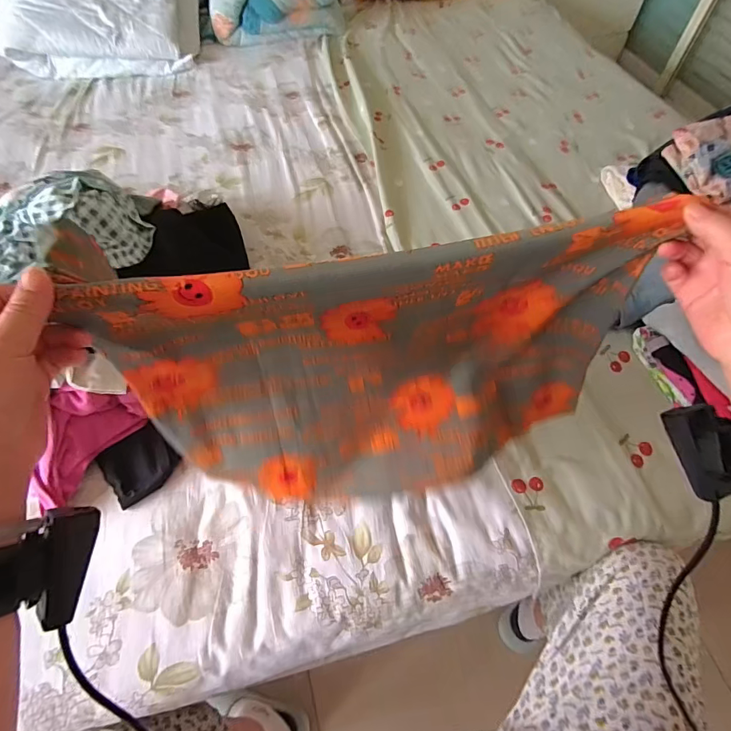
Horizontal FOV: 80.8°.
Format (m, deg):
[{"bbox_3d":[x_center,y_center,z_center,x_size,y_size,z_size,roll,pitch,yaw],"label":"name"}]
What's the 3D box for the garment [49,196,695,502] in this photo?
[{"bbox_3d":[0.025,0.019,0.421,0.455,0.297,0.109,-10,59,-5],"label":"garment"}]

